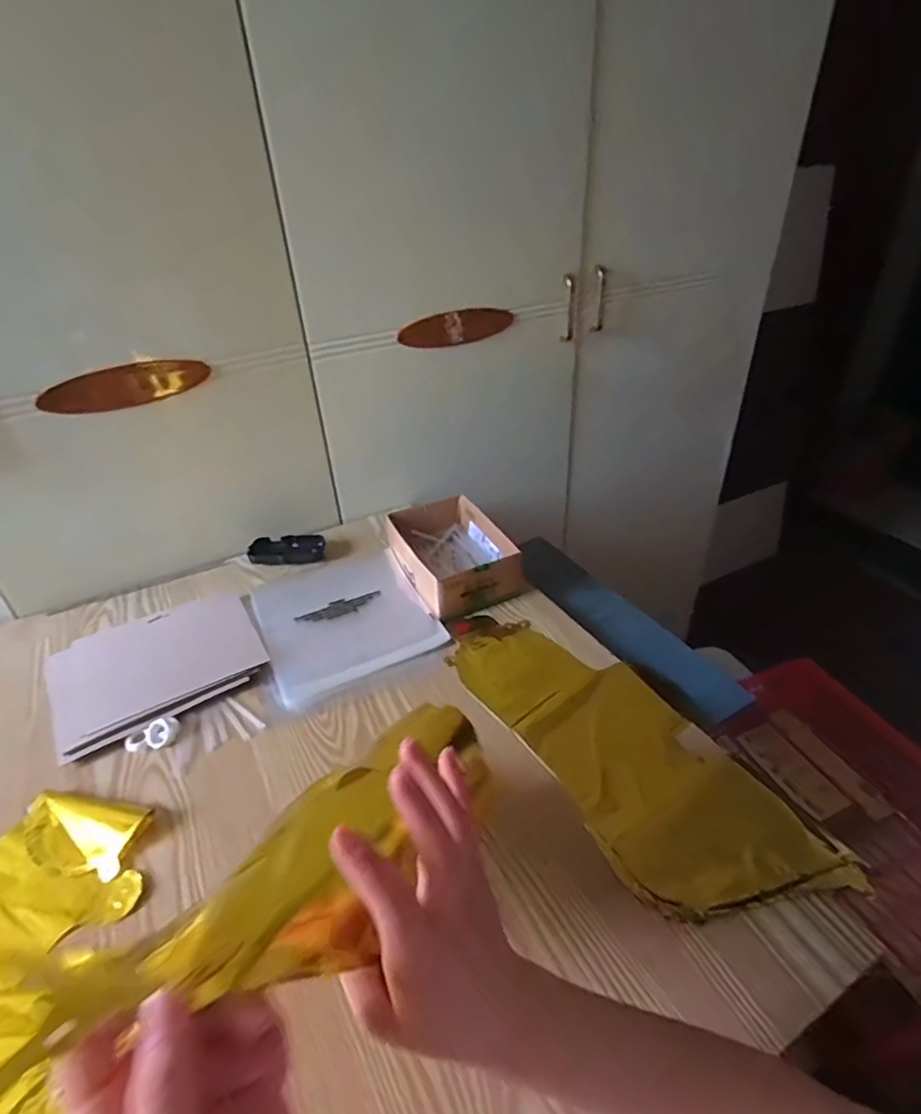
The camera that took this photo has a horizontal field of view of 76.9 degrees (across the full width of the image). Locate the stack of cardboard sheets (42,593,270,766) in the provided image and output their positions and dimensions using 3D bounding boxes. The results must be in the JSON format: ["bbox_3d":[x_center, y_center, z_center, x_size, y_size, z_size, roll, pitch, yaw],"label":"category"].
[{"bbox_3d":[-0.354,0.122,0.679,0.216,0.020,0.178,-24,40,-27],"label":"stack of cardboard sheets"}]

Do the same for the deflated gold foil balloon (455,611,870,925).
[{"bbox_3d":[0.149,0.176,0.591,0.173,0.017,0.413,-21,38,-24],"label":"deflated gold foil balloon"}]

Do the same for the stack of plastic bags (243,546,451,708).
[{"bbox_3d":[-0.148,0.070,0.740,0.206,0.021,0.214,-19,38,-22],"label":"stack of plastic bags"}]

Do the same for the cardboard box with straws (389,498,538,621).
[{"bbox_3d":[-0.007,-0.005,0.792,0.142,0.065,0.187,-18,37,-20],"label":"cardboard box with straws"}]

